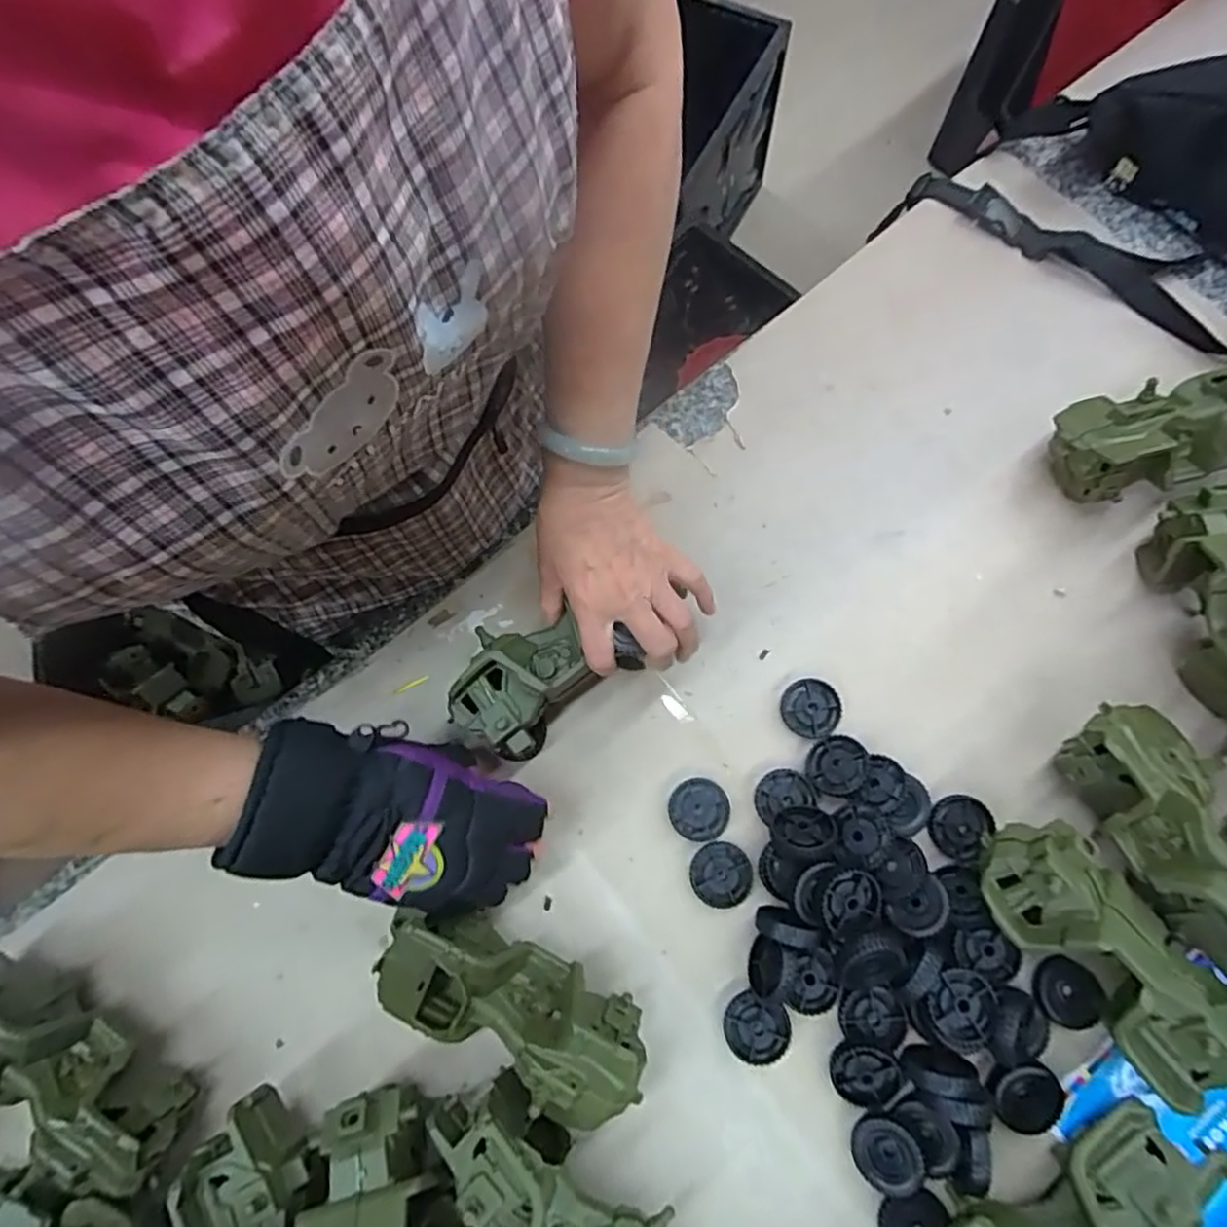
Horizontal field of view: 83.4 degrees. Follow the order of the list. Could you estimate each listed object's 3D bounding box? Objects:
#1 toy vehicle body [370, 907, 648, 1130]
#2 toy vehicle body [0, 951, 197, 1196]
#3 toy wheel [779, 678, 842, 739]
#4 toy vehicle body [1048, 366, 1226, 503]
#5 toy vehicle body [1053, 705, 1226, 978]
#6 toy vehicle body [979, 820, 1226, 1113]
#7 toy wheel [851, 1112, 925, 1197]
[{"bbox_3d":[-0.067,0.256,0.451,0.178,0.073,0.076,24,78,7],"label":"toy vehicle body"},{"bbox_3d":[-0.365,0.301,0.453,0.185,0.070,0.073,25,78,8],"label":"toy vehicle body"},{"bbox_3d":[0.149,0.072,0.521,0.042,0.009,0.043,0,76,2],"label":"toy wheel"},{"bbox_3d":[0.433,-0.140,0.531,0.190,0.077,0.083,-16,76,-2],"label":"toy vehicle body"},{"bbox_3d":[0.373,0.149,0.455,0.080,0.075,0.183,-27,77,-5],"label":"toy vehicle body"},{"bbox_3d":[0.314,0.216,0.423,0.086,0.047,0.187,-33,76,-5],"label":"toy vehicle body"},{"bbox_3d":[0.173,0.343,0.437,0.042,0.013,0.042,-21,51,29],"label":"toy wheel"}]

